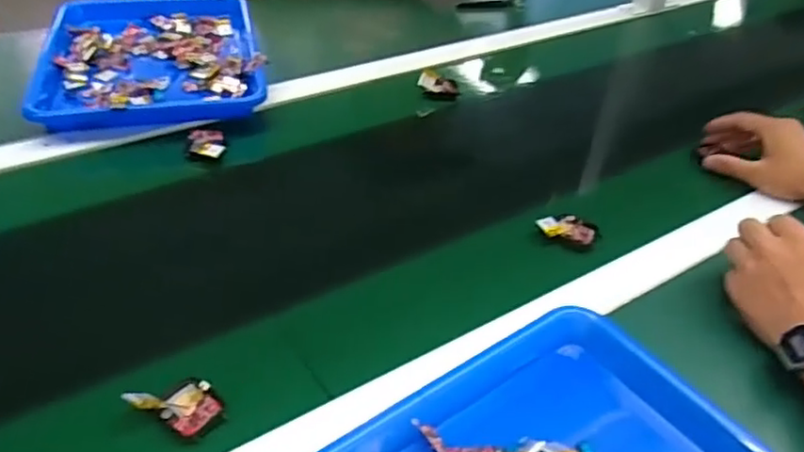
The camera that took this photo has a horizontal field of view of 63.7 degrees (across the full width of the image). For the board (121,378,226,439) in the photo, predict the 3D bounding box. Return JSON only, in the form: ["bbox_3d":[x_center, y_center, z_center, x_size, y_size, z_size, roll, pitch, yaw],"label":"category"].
[{"bbox_3d":[-0.147,0.121,0.430,0.049,0.022,0.044,-29,50,-33],"label":"board"}]

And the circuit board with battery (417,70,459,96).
[{"bbox_3d":[0.045,-0.178,0.810,0.052,0.029,0.022,-5,41,-11],"label":"circuit board with battery"}]

